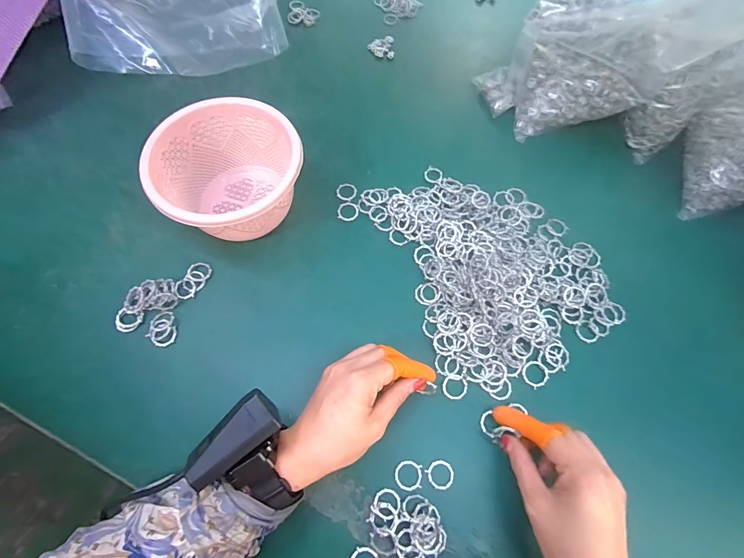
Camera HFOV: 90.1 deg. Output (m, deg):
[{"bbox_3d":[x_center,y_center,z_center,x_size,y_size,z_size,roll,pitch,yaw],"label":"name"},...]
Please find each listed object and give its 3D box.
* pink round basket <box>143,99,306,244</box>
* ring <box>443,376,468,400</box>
[{"bbox_3d":[-0.144,-0.103,0.395,0.142,0.091,0.138,0,68,0],"label":"pink round basket"},{"bbox_3d":[0.079,0.104,0.355,0.023,0.004,0.022,0,68,0],"label":"ring"}]

